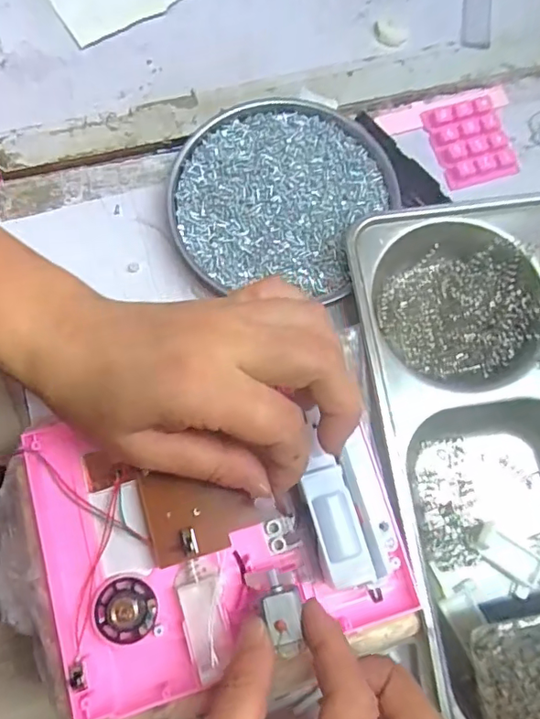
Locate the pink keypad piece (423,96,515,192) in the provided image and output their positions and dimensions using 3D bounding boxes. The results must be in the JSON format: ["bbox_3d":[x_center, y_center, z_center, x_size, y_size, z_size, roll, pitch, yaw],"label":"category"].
[{"bbox_3d":[0.132,-0.143,0.350,0.045,0.012,0.059,-15,76,-5],"label":"pink keypad piece"}]

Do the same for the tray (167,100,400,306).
[{"bbox_3d":[0.008,-0.099,0.324,0.130,0.015,0.119,5,75,0],"label":"tray"}]

